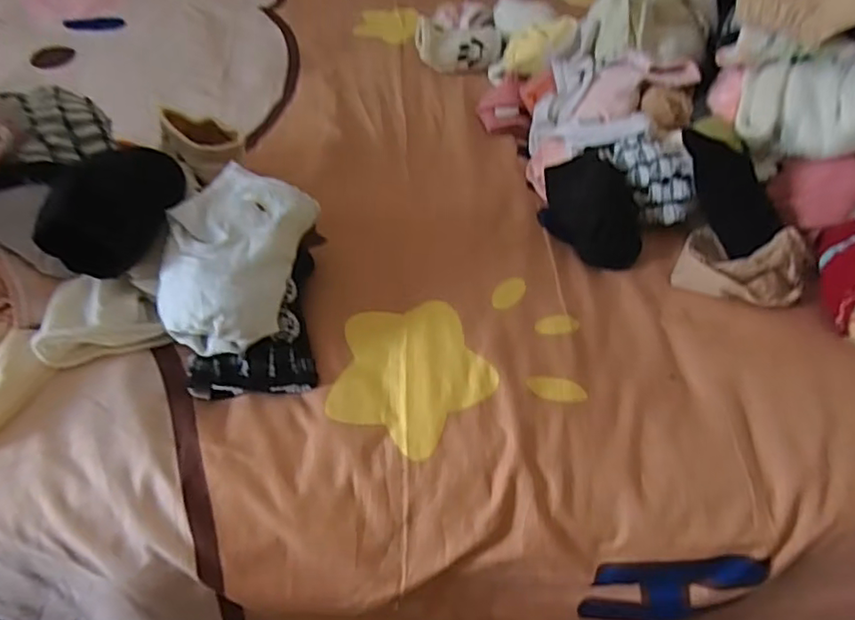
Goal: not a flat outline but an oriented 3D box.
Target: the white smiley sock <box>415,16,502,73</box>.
[{"bbox_3d":[0.036,-0.313,0.730,0.102,0.047,0.046,8,46,2],"label":"white smiley sock"}]

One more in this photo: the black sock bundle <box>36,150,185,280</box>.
[{"bbox_3d":[-0.195,-0.064,0.389,0.059,0.063,0.101,4,46,-3],"label":"black sock bundle"}]

